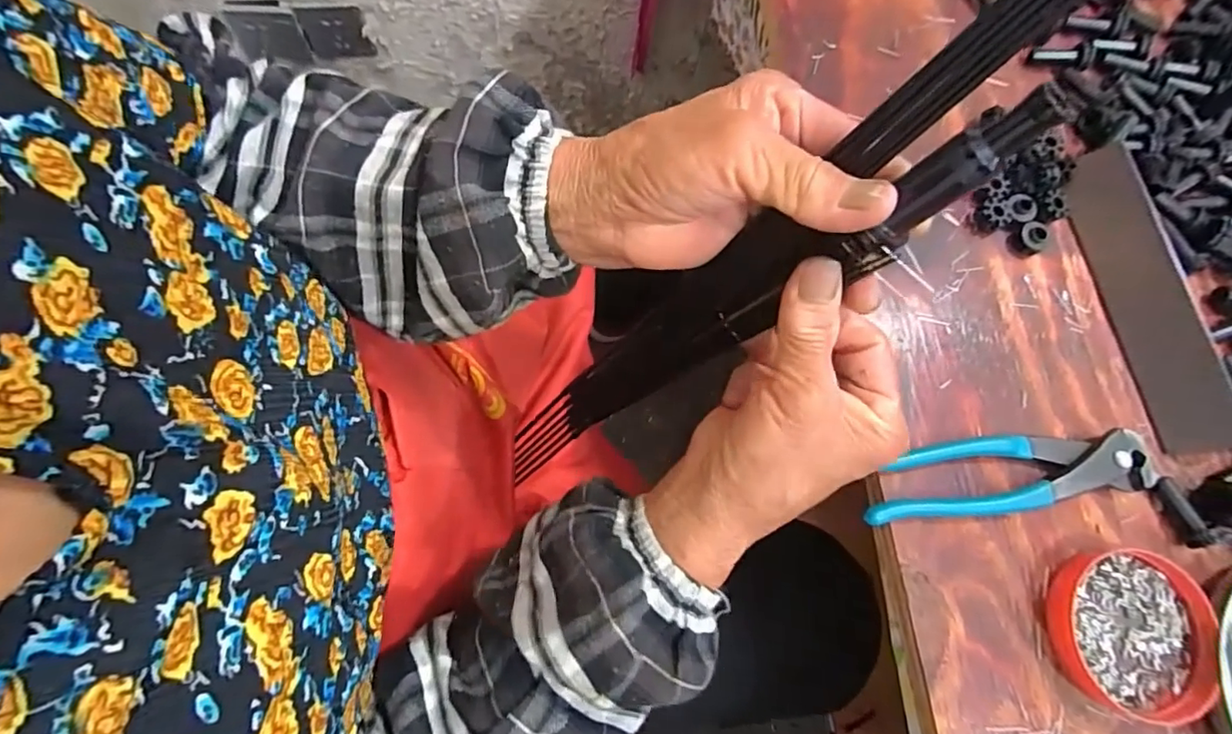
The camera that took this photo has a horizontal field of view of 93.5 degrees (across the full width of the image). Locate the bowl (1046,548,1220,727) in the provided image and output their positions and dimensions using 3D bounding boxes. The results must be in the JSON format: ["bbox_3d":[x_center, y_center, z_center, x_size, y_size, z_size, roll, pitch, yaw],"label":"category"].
[{"bbox_3d":[0.263,0.135,0.295,0.071,0.014,0.077,9,74,-3],"label":"bowl"}]

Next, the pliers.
[{"bbox_3d":[0.210,0.058,0.315,0.163,0.019,0.038,-4,75,-7],"label":"pliers"}]

